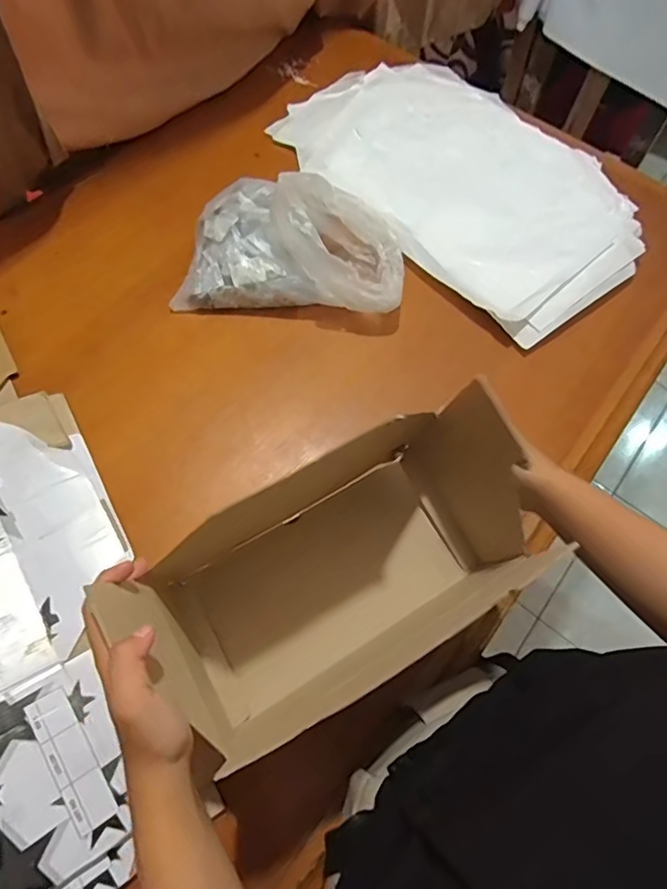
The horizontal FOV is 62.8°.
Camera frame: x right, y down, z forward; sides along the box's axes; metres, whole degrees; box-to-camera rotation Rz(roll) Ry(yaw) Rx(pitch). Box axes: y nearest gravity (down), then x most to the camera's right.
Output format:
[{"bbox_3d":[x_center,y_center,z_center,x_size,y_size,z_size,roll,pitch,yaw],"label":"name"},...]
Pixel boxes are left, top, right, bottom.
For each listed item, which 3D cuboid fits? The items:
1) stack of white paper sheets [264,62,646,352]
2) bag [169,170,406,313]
[{"bbox_3d":[0.177,-0.385,0.780,0.354,0.037,0.535,-41,73,-20],"label":"stack of white paper sheets"},{"bbox_3d":[-0.048,-0.246,0.659,0.265,0.120,0.155,7,63,0],"label":"bag"}]

